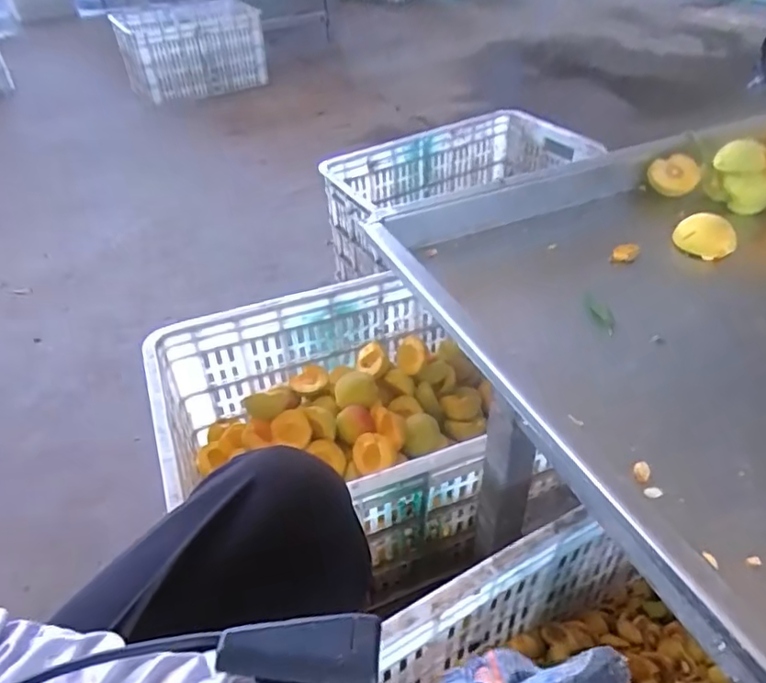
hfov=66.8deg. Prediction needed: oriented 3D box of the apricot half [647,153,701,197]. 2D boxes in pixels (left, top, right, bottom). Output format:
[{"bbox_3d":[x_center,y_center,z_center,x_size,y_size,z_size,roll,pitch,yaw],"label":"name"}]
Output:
[{"bbox_3d":[0.389,-0.221,0.779,0.063,0.054,0.016,-15,-1,7],"label":"apricot half"}]

